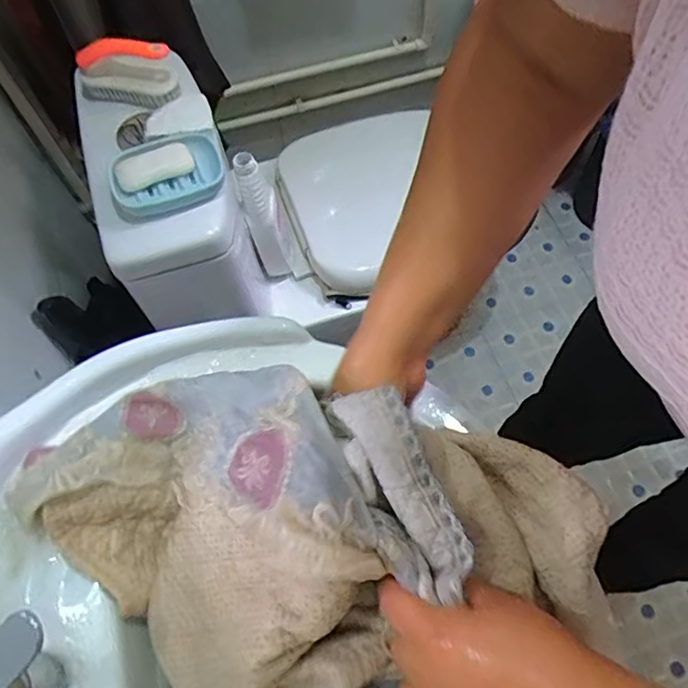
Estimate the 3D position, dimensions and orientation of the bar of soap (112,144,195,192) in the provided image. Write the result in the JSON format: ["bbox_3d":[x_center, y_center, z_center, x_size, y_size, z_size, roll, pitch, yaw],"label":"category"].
[{"bbox_3d":[-0.214,-0.202,0.639,0.086,0.022,0.035,-28,67,-11],"label":"bar of soap"}]

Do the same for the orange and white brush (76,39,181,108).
[{"bbox_3d":[-0.269,-0.335,0.687,0.123,0.070,0.047,3,65,5],"label":"orange and white brush"}]

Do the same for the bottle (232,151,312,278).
[{"bbox_3d":[-0.101,-0.178,0.839,0.069,0.236,0.063,-14,65,-5],"label":"bottle"}]

